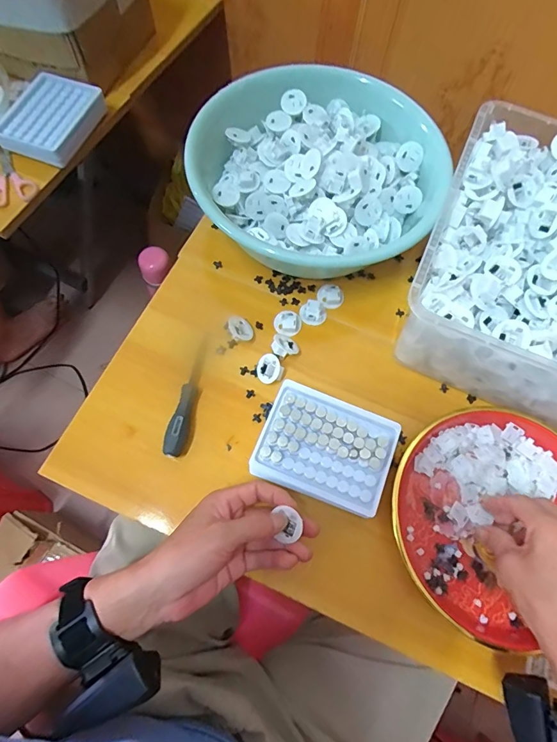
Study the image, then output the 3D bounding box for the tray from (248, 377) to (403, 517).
[{"bbox_3d":[0.049,0.080,0.417,0.130,0.033,0.104,20,70,5],"label":"tray"}]

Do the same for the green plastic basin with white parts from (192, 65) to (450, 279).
[{"bbox_3d":[0.061,-0.257,0.503,0.287,0.098,0.263,1,69,-2],"label":"green plastic basin with white parts"}]

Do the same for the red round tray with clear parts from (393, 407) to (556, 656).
[{"bbox_3d":[0.220,0.141,0.401,0.210,0.025,0.200,1,69,-2],"label":"red round tray with clear parts"}]

